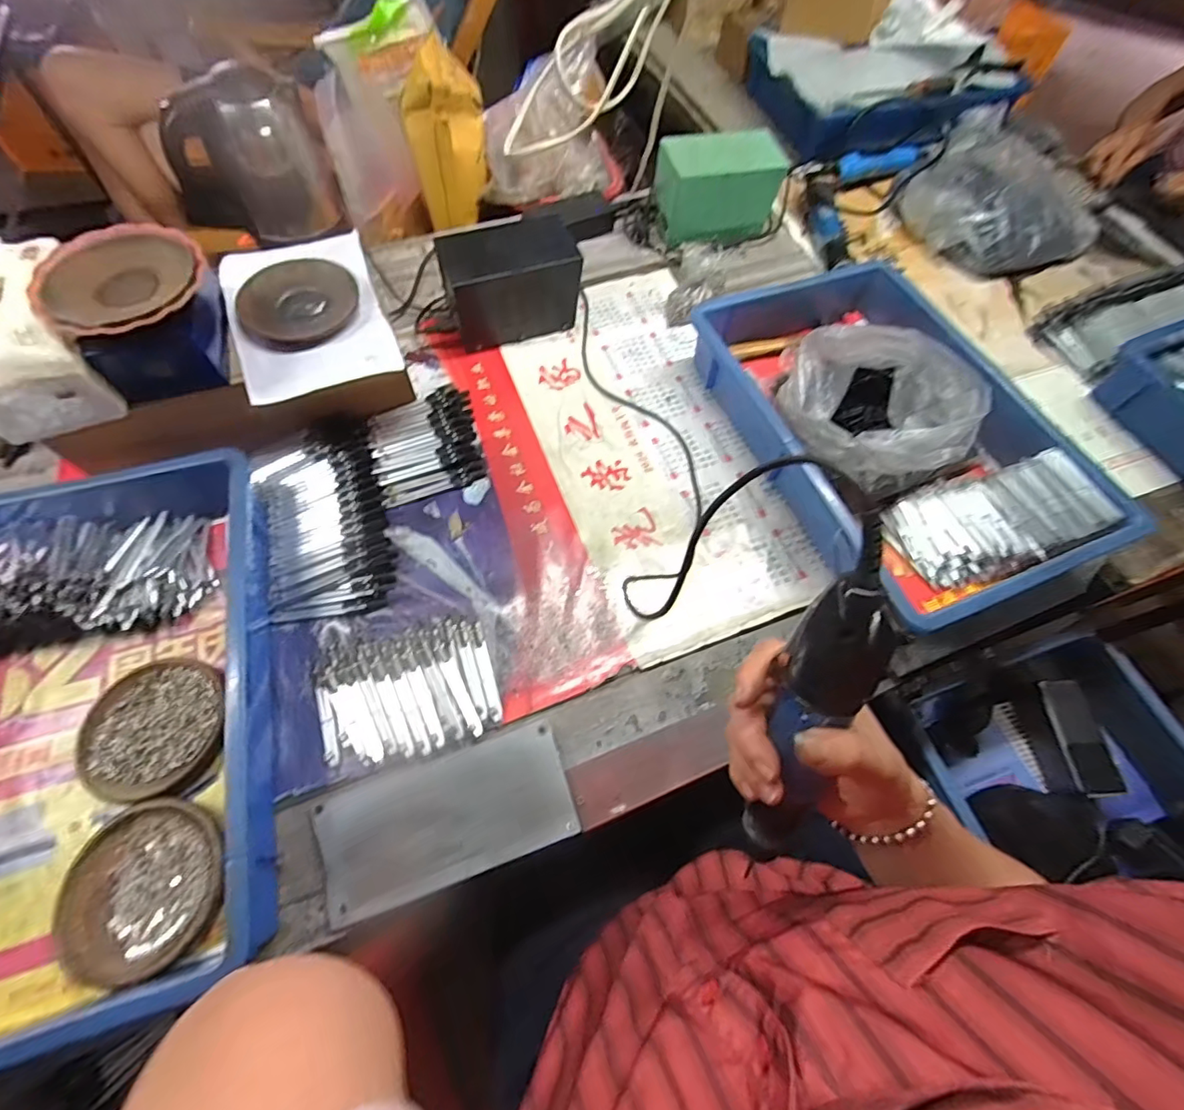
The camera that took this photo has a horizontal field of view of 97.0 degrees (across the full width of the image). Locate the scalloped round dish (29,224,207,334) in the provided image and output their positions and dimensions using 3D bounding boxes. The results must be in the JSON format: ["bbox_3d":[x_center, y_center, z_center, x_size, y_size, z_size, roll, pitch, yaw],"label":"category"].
[{"bbox_3d":[-0.412,-0.239,0.457,0.120,0.025,0.123,1,63,-2],"label":"scalloped round dish"}]

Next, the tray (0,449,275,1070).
[{"bbox_3d":[-0.419,0.119,0.426,0.282,0.073,0.430,-15,65,-10],"label":"tray"}]

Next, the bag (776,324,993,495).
[{"bbox_3d":[0.303,-0.155,0.579,0.159,0.125,0.171,-9,64,-7],"label":"bag"}]

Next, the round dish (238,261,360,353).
[{"bbox_3d":[-0.315,-0.268,0.557,0.107,0.030,0.115,1,63,-2],"label":"round dish"}]

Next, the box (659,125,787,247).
[{"bbox_3d":[0.182,-0.540,0.776,0.160,0.111,0.097,-17,65,-11],"label":"box"}]

